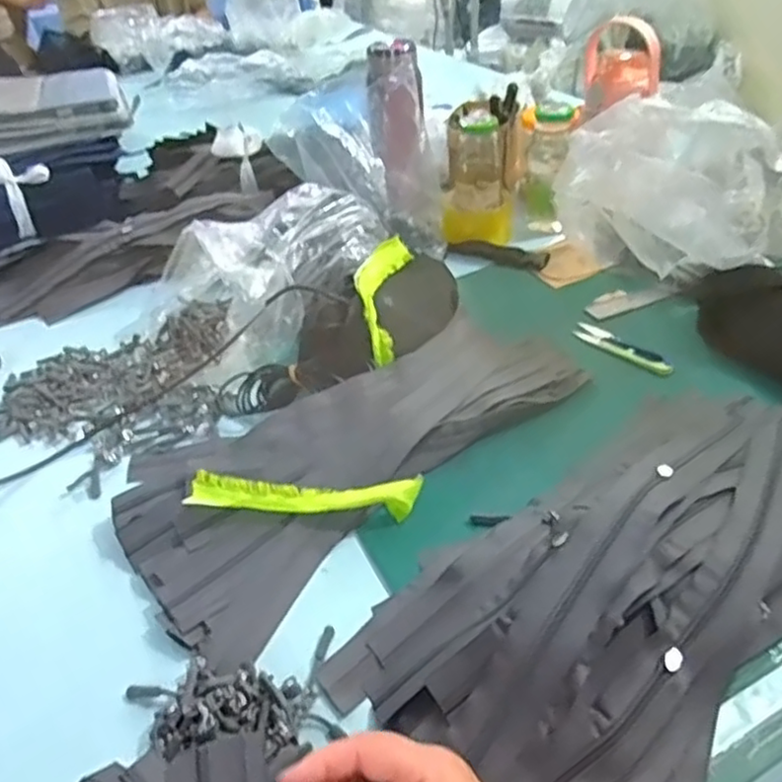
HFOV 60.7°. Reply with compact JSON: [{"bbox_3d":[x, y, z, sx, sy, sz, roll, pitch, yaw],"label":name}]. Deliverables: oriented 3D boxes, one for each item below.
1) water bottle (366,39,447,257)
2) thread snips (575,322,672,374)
[{"bbox_3d":[0.019,-0.334,0.909,0.084,0.297,0.079,-12,3,-7],"label":"water bottle"},{"bbox_3d":[0.244,-0.047,0.703,0.025,0.009,0.115,-28,45,-27],"label":"thread snips"}]

